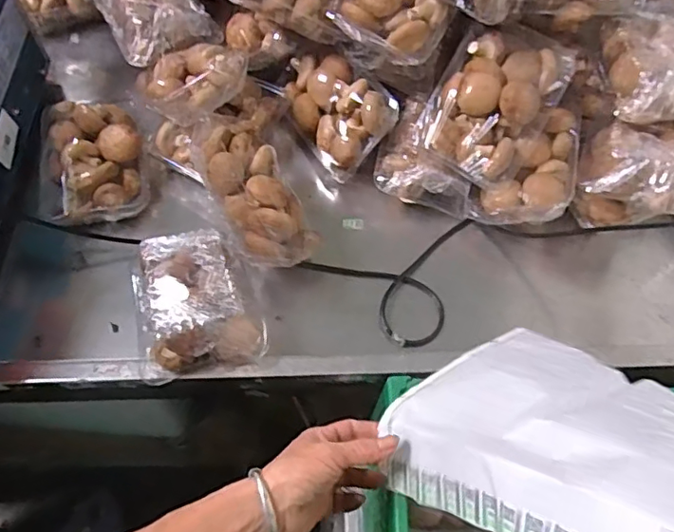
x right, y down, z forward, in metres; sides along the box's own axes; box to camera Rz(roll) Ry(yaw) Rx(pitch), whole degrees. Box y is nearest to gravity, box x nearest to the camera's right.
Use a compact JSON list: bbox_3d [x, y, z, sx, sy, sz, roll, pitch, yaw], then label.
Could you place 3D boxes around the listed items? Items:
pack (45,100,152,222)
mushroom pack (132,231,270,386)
[{"bbox_3d":[-0.280,-0.124,0.652,0.111,0.057,0.144,-7,62,-7],"label":"pack"},{"bbox_3d":[-0.141,0.025,0.549,0.114,0.045,0.148,-13,63,-10],"label":"mushroom pack"}]

